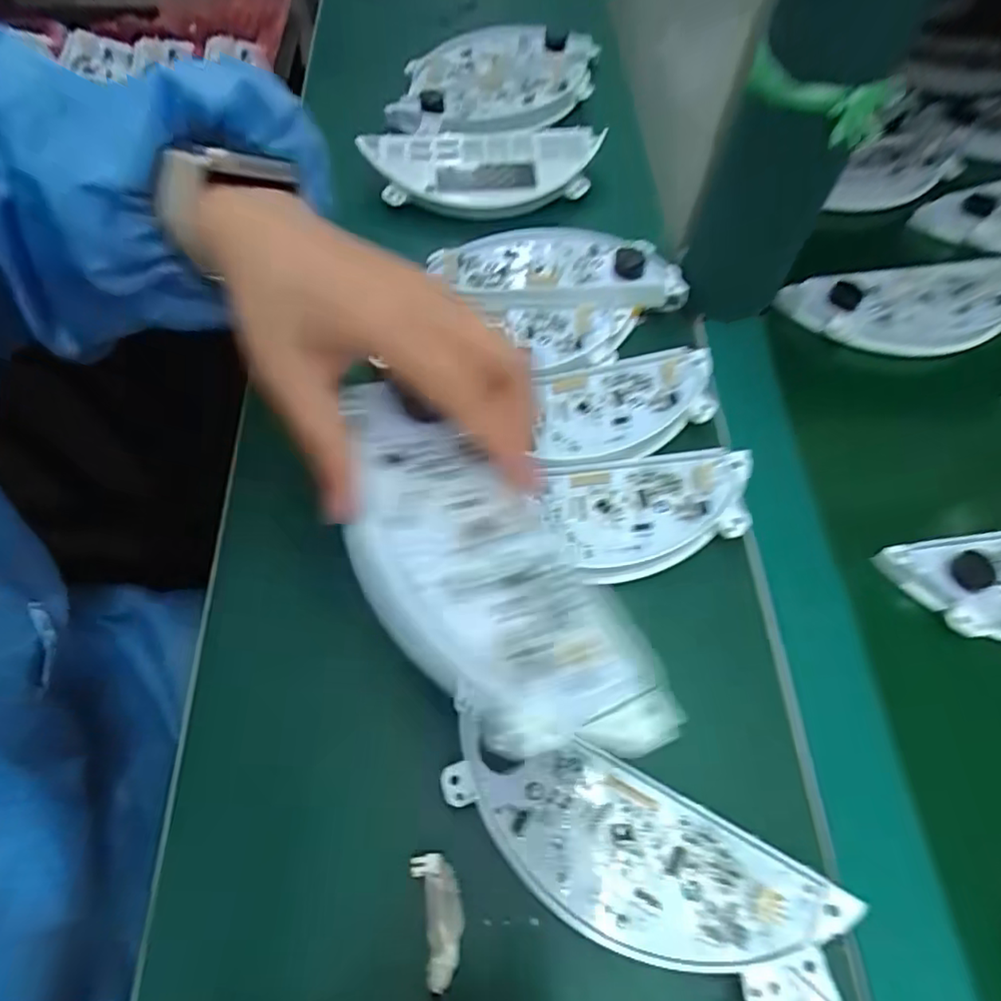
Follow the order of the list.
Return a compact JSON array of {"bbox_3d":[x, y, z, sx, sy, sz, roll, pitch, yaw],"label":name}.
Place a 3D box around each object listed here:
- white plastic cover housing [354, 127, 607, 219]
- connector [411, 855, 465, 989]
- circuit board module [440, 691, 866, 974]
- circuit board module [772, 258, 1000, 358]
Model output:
[{"bbox_3d":[-0.007,-0.253,0.464,0.174,0.026,0.079,-16,66,-6],"label":"white plastic cover housing"},{"bbox_3d":[-0.025,0.173,0.252,0.018,0.006,0.046,-14,65,-5],"label":"connector"},{"bbox_3d":[0.050,0.147,0.255,0.167,0.020,0.062,27,68,13],"label":"circuit board module"},{"bbox_3d":[0.294,-0.138,0.427,0.179,0.012,0.067,-7,65,-2],"label":"circuit board module"}]

